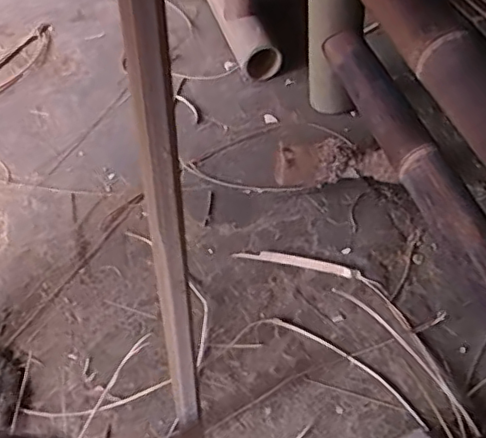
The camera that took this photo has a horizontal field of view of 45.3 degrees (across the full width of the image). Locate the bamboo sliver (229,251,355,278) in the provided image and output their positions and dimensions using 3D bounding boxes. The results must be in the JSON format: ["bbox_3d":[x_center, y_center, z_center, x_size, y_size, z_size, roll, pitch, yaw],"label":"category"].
[{"bbox_3d":[0.071,0.061,0.839,0.169,0.012,0.015,10,54,11],"label":"bamboo sliver"}]

